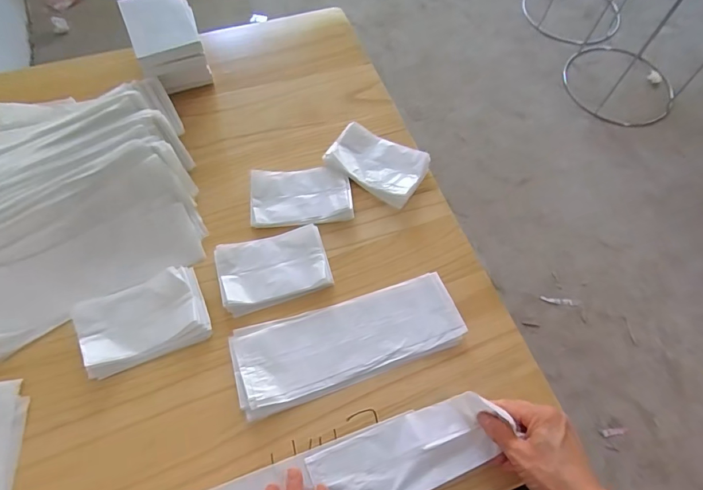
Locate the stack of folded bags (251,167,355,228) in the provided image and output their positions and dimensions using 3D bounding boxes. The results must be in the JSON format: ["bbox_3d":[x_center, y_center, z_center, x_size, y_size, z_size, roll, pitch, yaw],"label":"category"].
[{"bbox_3d":[-0.067,-0.065,0.574,0.129,0.014,0.083,-6,65,-5],"label":"stack of folded bags"}]

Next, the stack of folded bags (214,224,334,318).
[{"bbox_3d":[-0.094,0.028,0.526,0.129,0.017,0.083,-15,66,-9],"label":"stack of folded bags"}]

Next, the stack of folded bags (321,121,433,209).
[{"bbox_3d":[0.035,-0.114,0.592,0.128,0.019,0.088,32,67,12],"label":"stack of folded bags"}]

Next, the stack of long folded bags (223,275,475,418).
[{"bbox_3d":[-0.003,0.108,0.497,0.258,0.012,0.095,-15,66,-10],"label":"stack of long folded bags"}]

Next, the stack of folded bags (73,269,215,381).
[{"bbox_3d":[-0.233,0.084,0.490,0.131,0.019,0.086,-21,67,-12],"label":"stack of folded bags"}]

